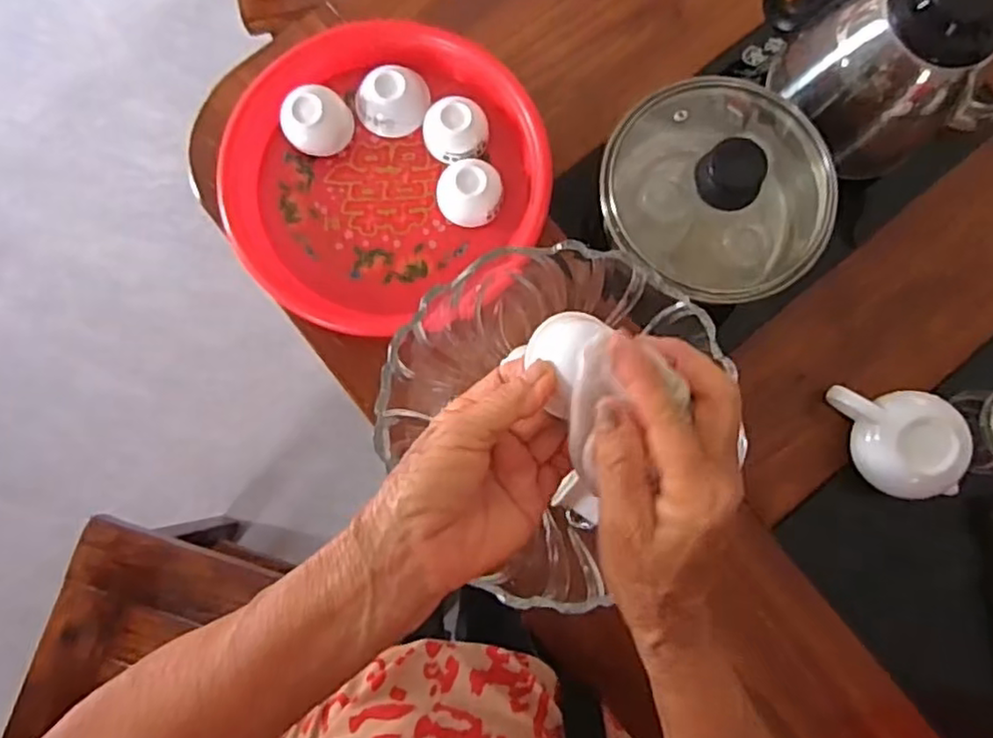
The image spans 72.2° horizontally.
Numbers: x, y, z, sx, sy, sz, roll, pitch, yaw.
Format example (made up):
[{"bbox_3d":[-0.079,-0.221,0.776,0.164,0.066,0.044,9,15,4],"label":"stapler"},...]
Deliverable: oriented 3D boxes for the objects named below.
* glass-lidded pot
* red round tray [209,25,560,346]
[{"bbox_3d":[0.156,-0.126,0.497,0.164,0.116,0.153,0,83,0],"label":"glass-lidded pot"},{"bbox_3d":[-0.096,-0.165,0.551,0.243,0.034,0.232,0,83,0],"label":"red round tray"}]

